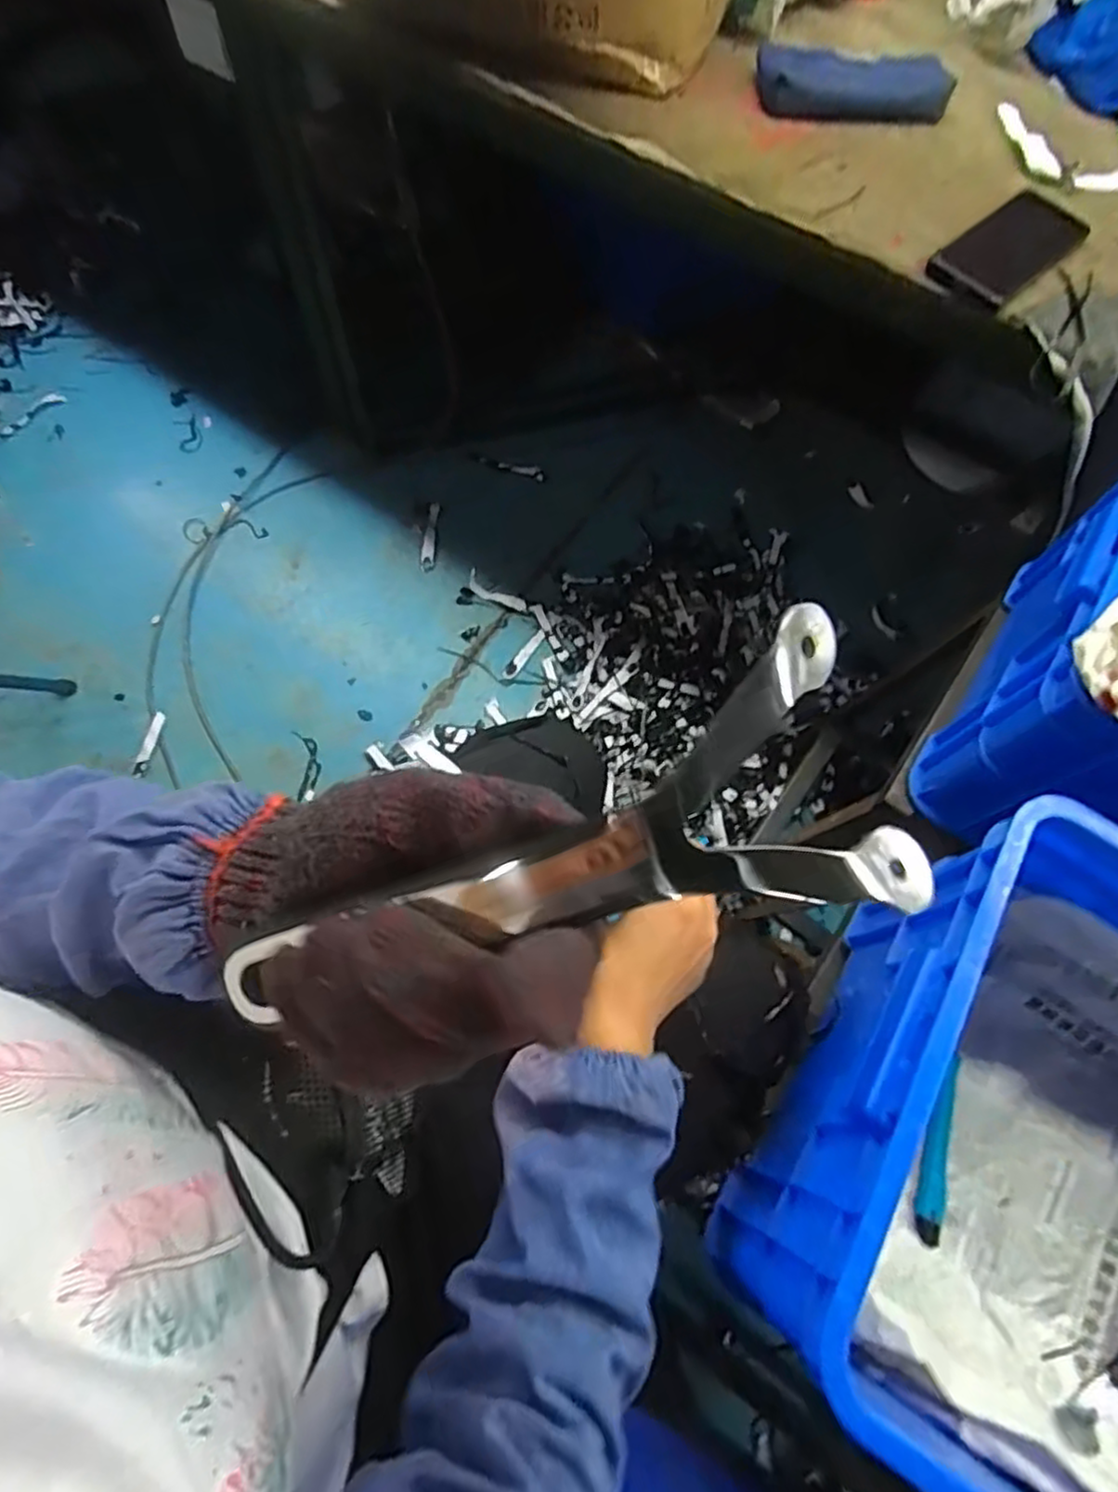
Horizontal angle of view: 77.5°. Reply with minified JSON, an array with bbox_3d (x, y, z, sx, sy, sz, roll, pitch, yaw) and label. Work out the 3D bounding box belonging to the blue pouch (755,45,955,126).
[{"bbox_3d":[0.305,-0.683,0.719,0.194,0.027,0.085,3,68,-2],"label":"blue pouch"}]

